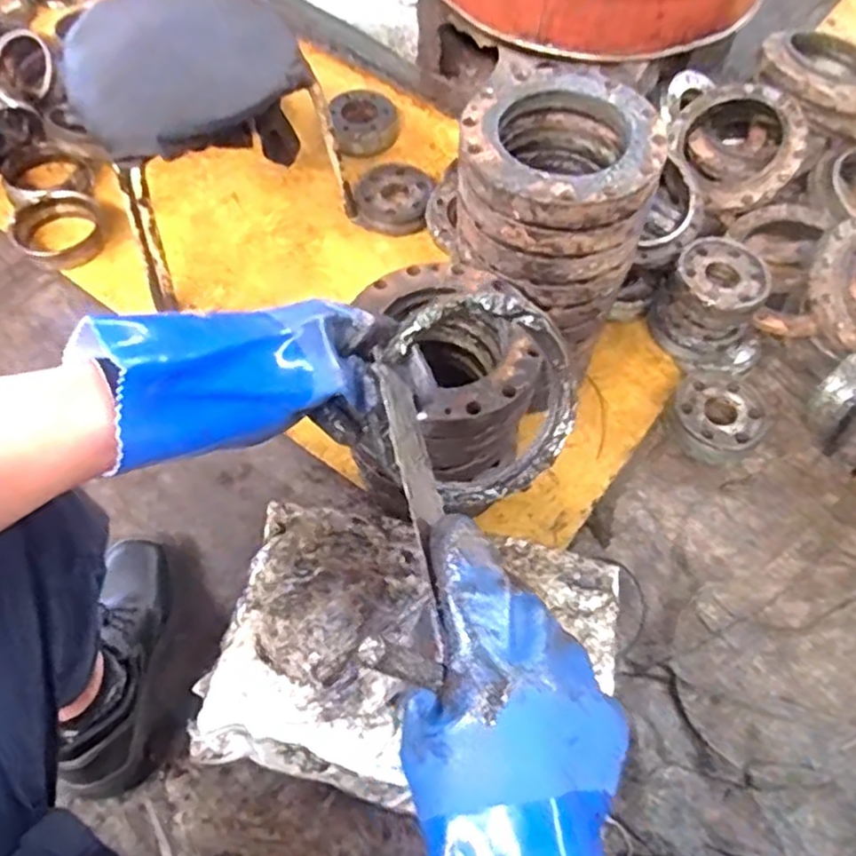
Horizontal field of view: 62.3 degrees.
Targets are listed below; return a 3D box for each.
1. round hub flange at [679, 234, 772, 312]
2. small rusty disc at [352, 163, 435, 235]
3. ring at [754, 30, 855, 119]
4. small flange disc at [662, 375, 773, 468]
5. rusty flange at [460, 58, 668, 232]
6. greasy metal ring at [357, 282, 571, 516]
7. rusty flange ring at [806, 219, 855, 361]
[{"bbox_3d":[0.406,-0.213,0.955,0.134,0.022,0.120,-39,68,-22],"label":"round hub flange"},{"bbox_3d":[-0.053,-0.362,1.121,0.117,0.029,0.115,0,76,-1],"label":"small rusty disc"},{"bbox_3d":[0.573,-0.520,1.031,0.156,0.042,0.169,1,59,-2],"label":"ring"},{"bbox_3d":[0.390,-0.014,0.953,0.125,0.041,0.127,2,60,-3],"label":"small flange disc"},{"bbox_3d":[0.134,-0.289,0.708,0.191,0.036,0.208,1,59,-2],"label":"rusty flange"},{"bbox_3d":[0.034,-0.017,0.511,0.150,0.160,0.017,13,19,-17],"label":"greasy metal ring"},{"bbox_3d":[0.603,-0.187,0.977,0.190,0.046,0.195,0,91,-18],"label":"rusty flange ring"}]

